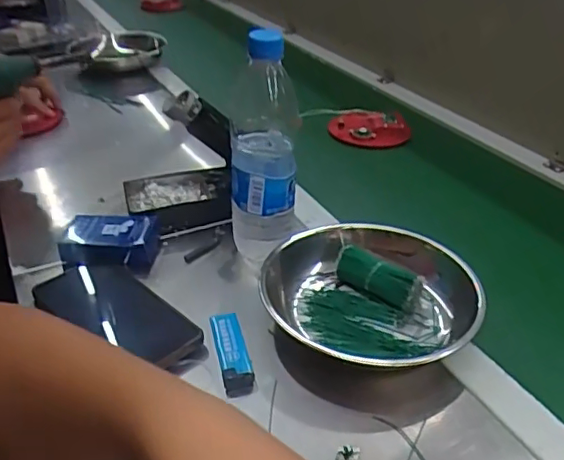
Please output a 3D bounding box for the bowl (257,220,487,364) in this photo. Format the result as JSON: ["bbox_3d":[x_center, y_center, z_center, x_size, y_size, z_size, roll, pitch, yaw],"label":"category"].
[{"bbox_3d":[0.071,0.053,0.497,0.167,0.048,0.187,-9,35,-16],"label":"bowl"}]

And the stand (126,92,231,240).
[{"bbox_3d":[-0.116,-0.083,0.624,0.114,0.114,0.100,-6,33,-9],"label":"stand"}]

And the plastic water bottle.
[{"bbox_3d":[-0.018,-0.073,0.531,0.061,0.207,0.058,-1,33,-2],"label":"plastic water bottle"}]

